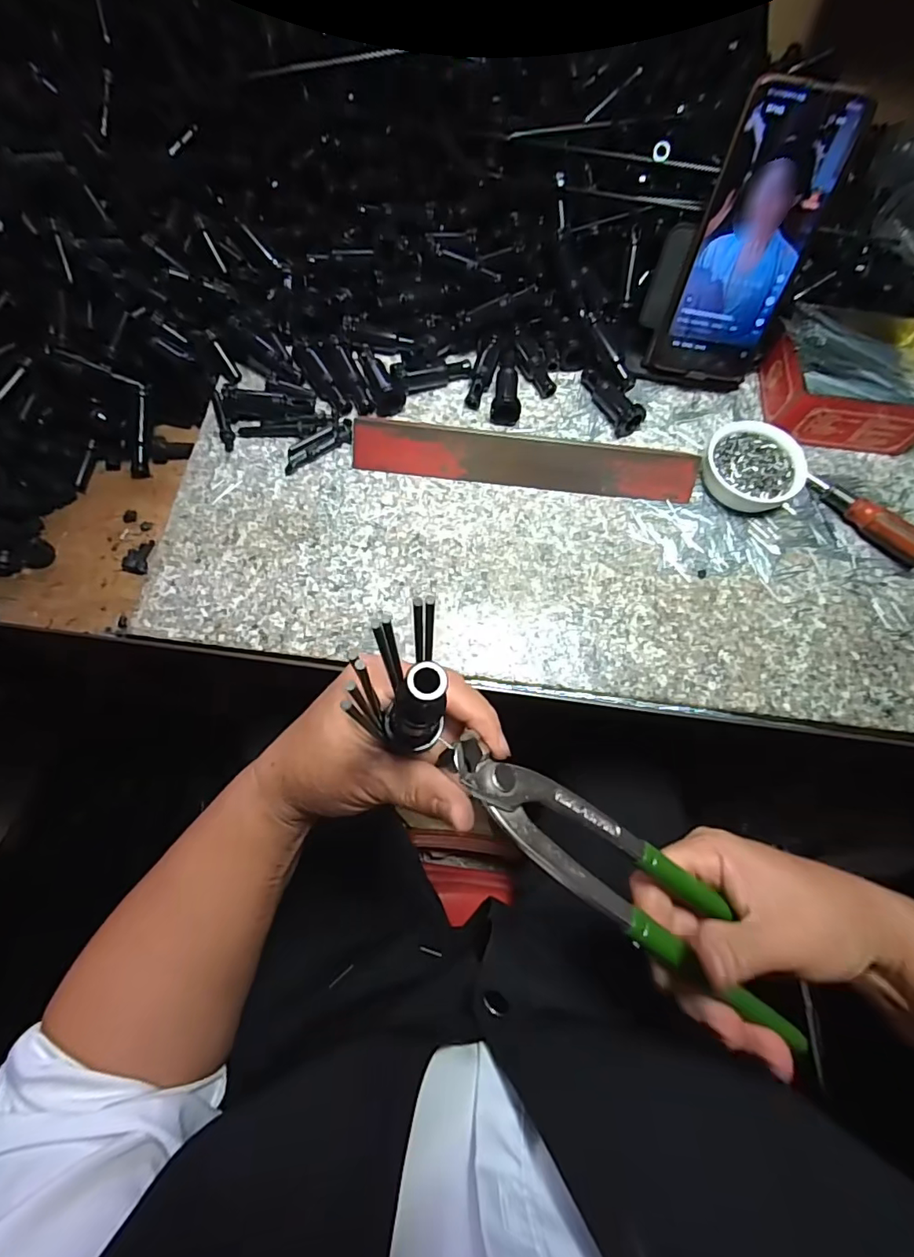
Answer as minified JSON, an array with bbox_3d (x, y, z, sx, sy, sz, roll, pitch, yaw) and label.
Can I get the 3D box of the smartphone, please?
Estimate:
[{"bbox_3d":[0.206,-0.272,0.371,0.088,0.164,0.013,7,45,2],"label":"smartphone"}]

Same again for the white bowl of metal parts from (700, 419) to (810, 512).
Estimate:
[{"bbox_3d":[0.224,-0.123,0.397,0.063,0.028,0.071,-38,76,-15],"label":"white bowl of metal parts"}]

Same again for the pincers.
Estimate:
[{"bbox_3d":[0.074,0.110,0.223,0.191,0.017,0.038,41,73,-4],"label":"pincers"}]

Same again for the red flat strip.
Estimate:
[{"bbox_3d":[0.052,-0.126,0.389,0.256,0.037,0.011,6,32,-1],"label":"red flat strip"}]

